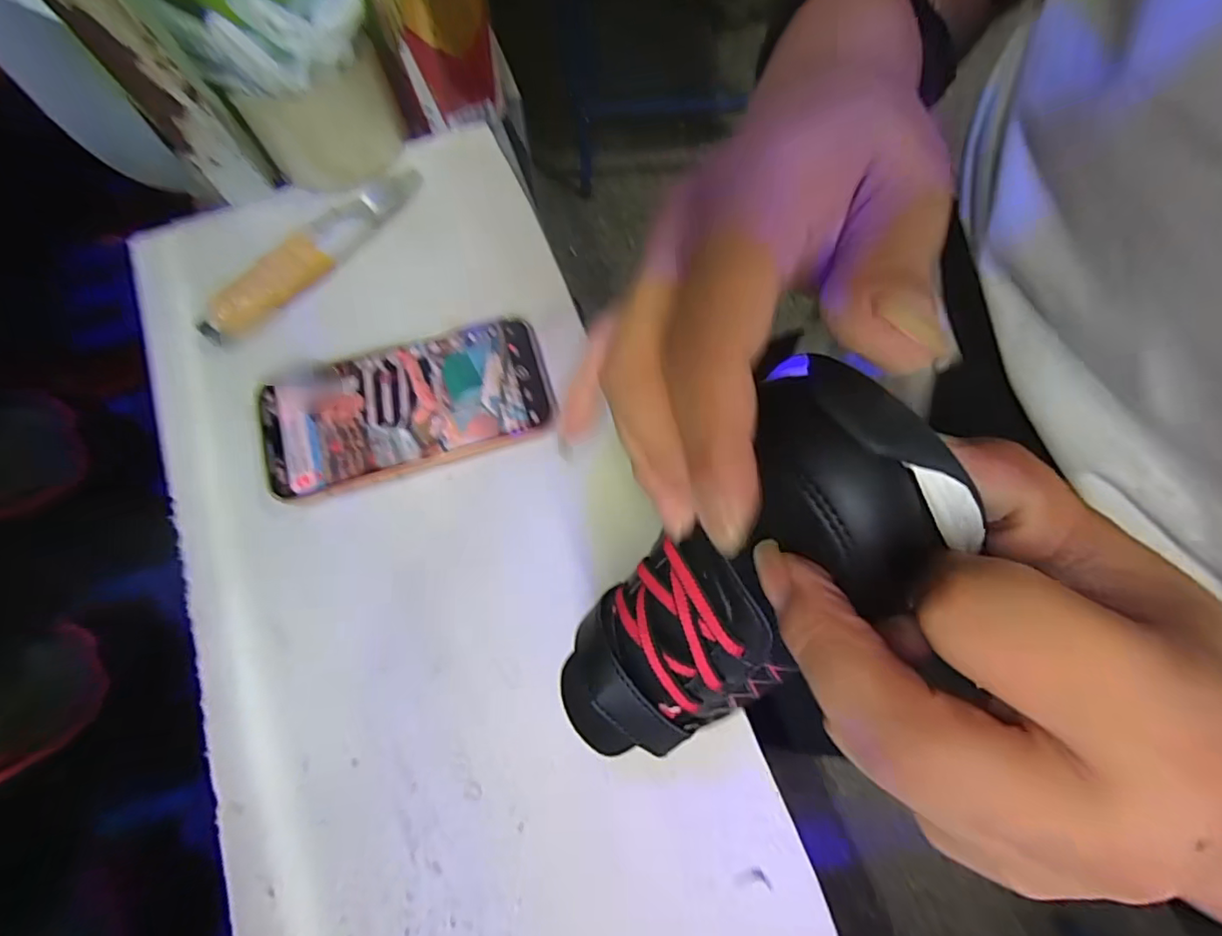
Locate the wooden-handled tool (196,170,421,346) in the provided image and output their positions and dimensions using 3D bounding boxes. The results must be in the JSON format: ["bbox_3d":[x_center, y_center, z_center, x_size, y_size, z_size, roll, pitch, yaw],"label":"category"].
[{"bbox_3d":[-0.189,-0.140,0.353,0.032,0.017,0.166,38,78,10],"label":"wooden-handled tool"}]

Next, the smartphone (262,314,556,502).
[{"bbox_3d":[-0.118,-0.036,0.325,0.162,0.010,0.080,-17,75,-4],"label":"smartphone"}]

